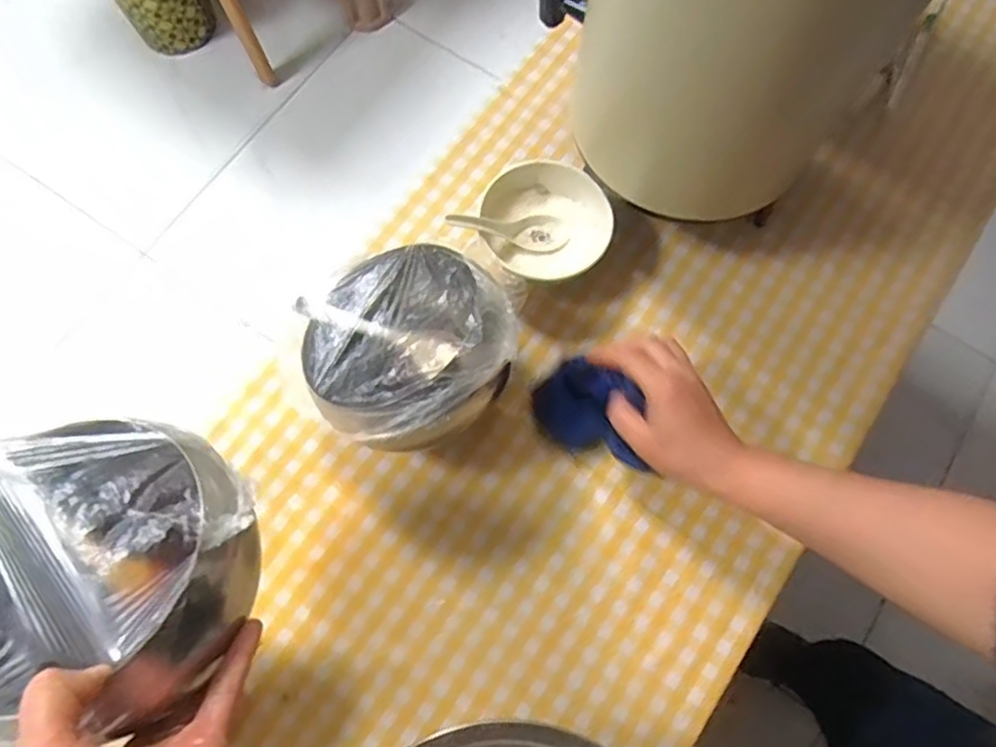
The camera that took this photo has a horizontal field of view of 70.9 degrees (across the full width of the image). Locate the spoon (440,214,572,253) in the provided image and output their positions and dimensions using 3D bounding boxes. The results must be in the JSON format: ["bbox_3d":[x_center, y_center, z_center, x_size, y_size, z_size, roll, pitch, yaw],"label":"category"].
[{"bbox_3d":[0.009,-0.133,0.643,0.119,0.021,0.036,3,70,-25],"label":"spoon"}]

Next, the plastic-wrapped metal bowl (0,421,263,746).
[{"bbox_3d":[-0.218,0.107,0.380,0.149,0.067,0.158,0,72,-1],"label":"plastic-wrapped metal bowl"}]

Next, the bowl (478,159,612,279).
[{"bbox_3d":[0.045,-0.139,0.665,0.115,0.051,0.111,0,72,-1],"label":"bowl"}]

